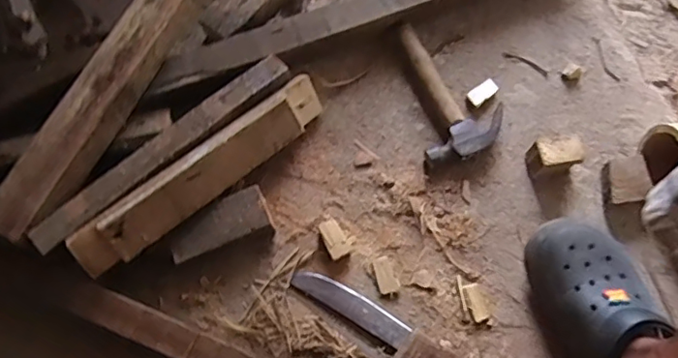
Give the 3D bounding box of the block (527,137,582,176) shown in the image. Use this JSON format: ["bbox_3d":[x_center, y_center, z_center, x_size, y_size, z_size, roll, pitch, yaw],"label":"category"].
[{"bbox_3d":[0.285,-0.028,0.730,0.060,0.052,0.043,-5,71,-3],"label":"block"}]

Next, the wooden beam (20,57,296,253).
[{"bbox_3d":[-0.213,-0.040,0.687,0.367,0.023,0.049,-40,73,-10],"label":"wooden beam"}]

